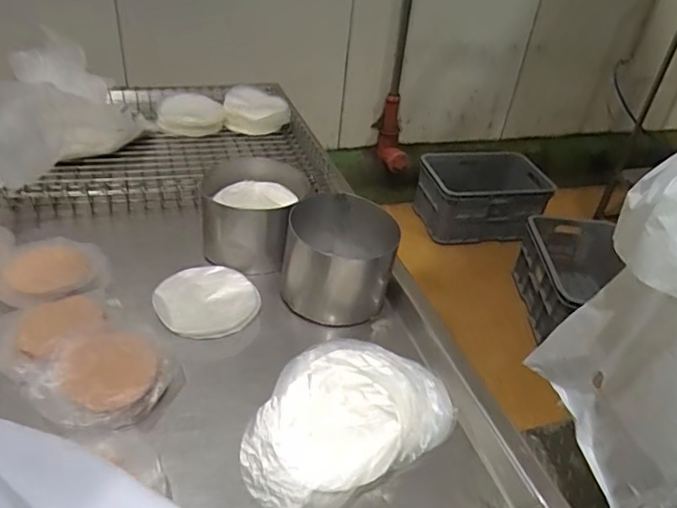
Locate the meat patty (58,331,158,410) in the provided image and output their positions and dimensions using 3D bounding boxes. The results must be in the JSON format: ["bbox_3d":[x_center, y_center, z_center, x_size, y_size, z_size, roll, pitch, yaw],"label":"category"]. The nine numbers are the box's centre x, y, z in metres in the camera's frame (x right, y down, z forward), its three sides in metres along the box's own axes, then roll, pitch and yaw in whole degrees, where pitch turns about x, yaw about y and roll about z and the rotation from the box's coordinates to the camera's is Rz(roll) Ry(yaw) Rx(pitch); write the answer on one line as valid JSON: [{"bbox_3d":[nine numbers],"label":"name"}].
[{"bbox_3d":[-0.227,0.114,0.535,0.087,0.013,0.083,6,47,-7],"label":"meat patty"}]

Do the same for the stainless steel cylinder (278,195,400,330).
[{"bbox_3d":[0.000,0.008,0.687,0.141,0.110,0.140,5,37,-1],"label":"stainless steel cylinder"}]

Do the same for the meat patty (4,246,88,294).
[{"bbox_3d":[-0.353,0.015,0.653,0.084,0.016,0.085,-1,37,-9],"label":"meat patty"}]

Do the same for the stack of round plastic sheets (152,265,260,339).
[{"bbox_3d":[-0.161,0.056,0.658,0.119,0.013,0.115,-12,40,-24],"label":"stack of round plastic sheets"}]

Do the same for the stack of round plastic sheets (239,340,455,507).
[{"bbox_3d":[0.008,0.159,0.548,0.227,0.028,0.151,-19,43,-29],"label":"stack of round plastic sheets"}]

